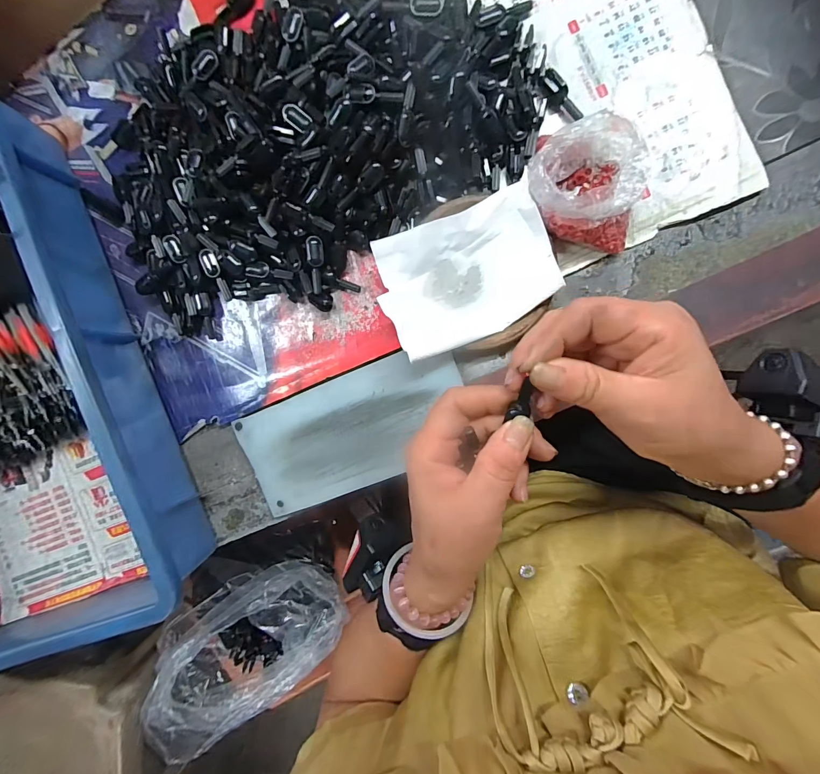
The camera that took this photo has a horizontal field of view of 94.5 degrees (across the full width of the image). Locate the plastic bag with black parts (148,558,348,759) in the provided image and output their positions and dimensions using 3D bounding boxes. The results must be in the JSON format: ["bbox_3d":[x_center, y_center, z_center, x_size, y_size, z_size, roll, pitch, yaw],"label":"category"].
[{"bbox_3d":[-0.195,0.305,0.444,0.196,0.109,0.134,-28,91,9],"label":"plastic bag with black parts"}]

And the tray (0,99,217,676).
[{"bbox_3d":[-0.371,0.010,0.322,0.299,0.087,0.424,-21,91,9],"label":"tray"}]

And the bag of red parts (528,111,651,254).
[{"bbox_3d":[0.127,-0.146,0.266,0.085,0.046,0.082,23,97,6],"label":"bag of red parts"}]

